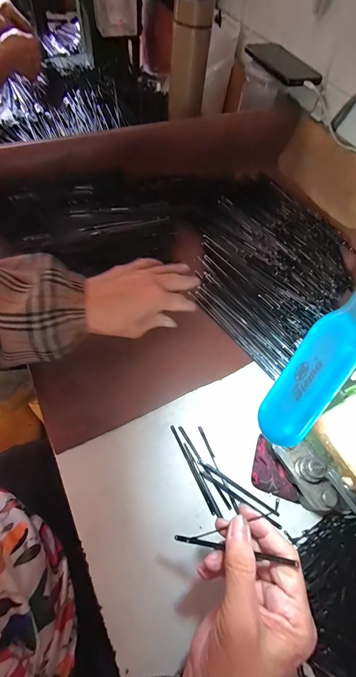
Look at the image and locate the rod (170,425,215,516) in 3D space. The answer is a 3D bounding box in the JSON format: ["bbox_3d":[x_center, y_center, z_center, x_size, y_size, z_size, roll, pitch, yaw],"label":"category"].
[{"bbox_3d":[0.015,0.144,0.313,0.005,0.004,0.099,-23,67,-14],"label":"rod"}]

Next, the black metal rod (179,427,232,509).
[{"bbox_3d":[0.029,0.143,0.313,0.004,0.004,0.099,-28,69,-16],"label":"black metal rod"}]

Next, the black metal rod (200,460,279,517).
[{"bbox_3d":[0.067,0.162,0.306,0.100,0.004,0.007,30,66,11],"label":"black metal rod"}]

